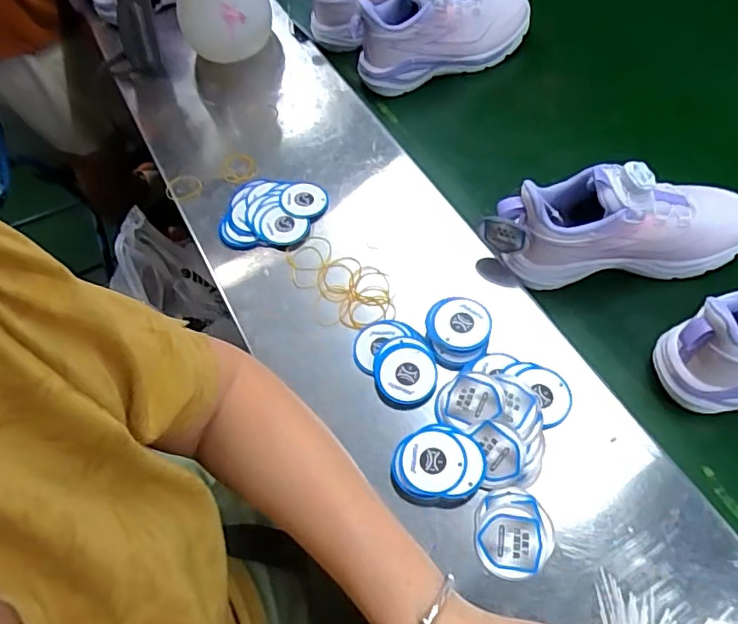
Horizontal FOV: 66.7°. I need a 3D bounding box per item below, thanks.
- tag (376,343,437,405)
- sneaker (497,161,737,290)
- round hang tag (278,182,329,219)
[{"bbox_3d":[0.030,0.051,0.466,0.050,0.010,0.050,1,57,13],"label":"tag"},{"bbox_3d":[0.226,-0.083,0.491,0.218,0.102,0.069,-9,57,4],"label":"sneaker"},{"bbox_3d":[-0.066,-0.114,0.570,0.050,0.006,0.045,2,57,13],"label":"round hang tag"}]

